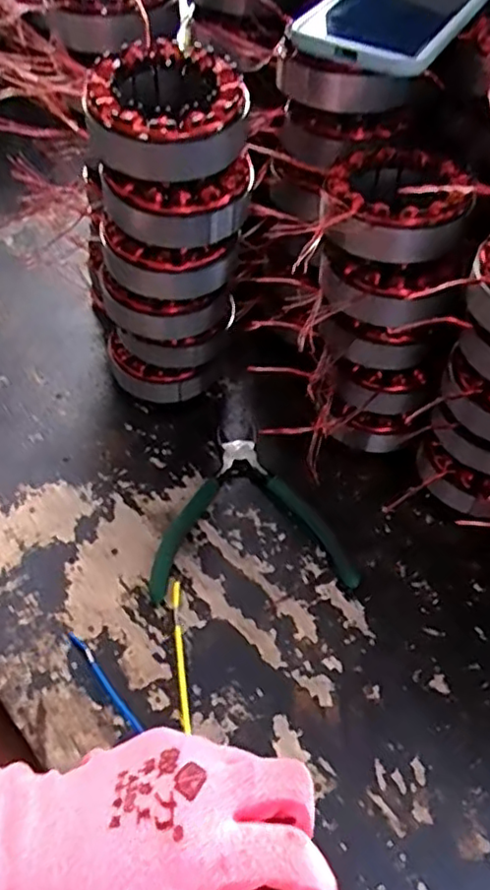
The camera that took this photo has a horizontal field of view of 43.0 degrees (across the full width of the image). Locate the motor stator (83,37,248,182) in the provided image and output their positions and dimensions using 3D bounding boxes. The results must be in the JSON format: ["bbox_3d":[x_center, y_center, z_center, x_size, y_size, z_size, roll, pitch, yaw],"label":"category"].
[{"bbox_3d":[-0.044,-0.180,0.350,0.085,0.051,0.085,-14,55,-11],"label":"motor stator"}]

